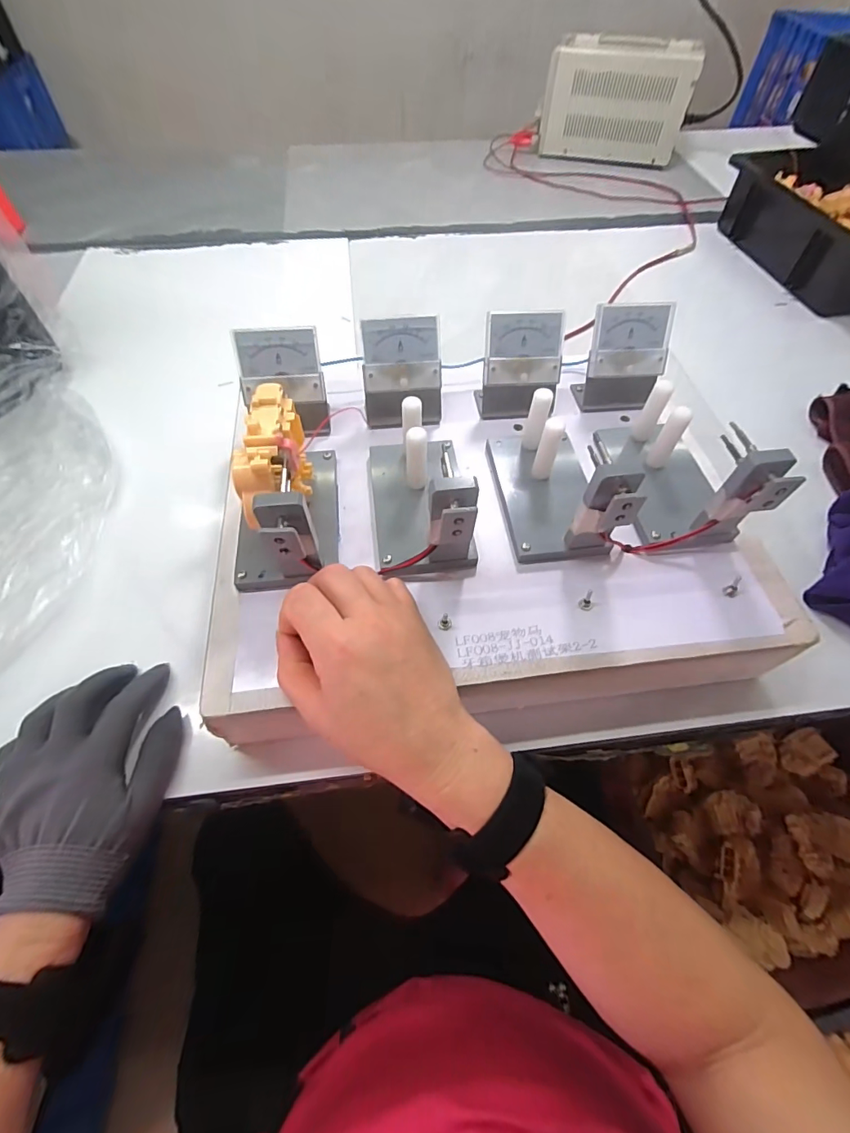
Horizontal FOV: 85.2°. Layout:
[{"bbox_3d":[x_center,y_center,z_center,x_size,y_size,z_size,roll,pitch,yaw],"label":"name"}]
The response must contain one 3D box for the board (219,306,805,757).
[{"bbox_3d":[0.049,-0.051,0.348,0.382,0.137,0.277,-5,58,-4],"label":"board"}]

